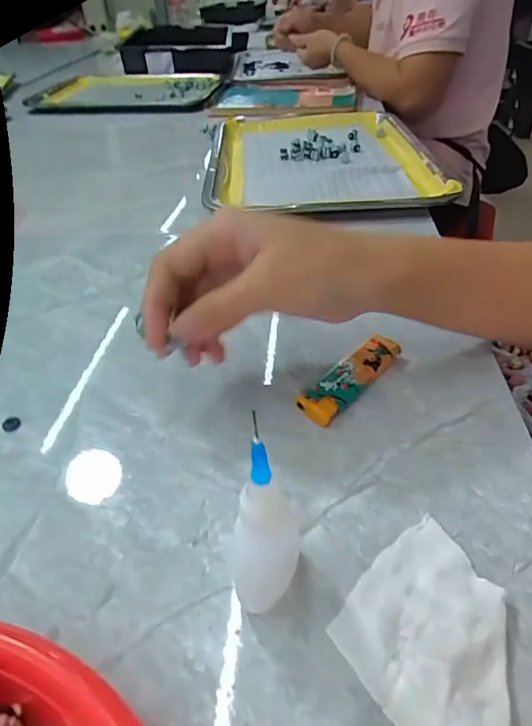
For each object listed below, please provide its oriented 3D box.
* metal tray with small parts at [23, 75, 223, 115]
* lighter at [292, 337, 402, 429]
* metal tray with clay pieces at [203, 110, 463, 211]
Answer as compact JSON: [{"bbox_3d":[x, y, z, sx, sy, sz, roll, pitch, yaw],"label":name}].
[{"bbox_3d":[-0.257,-0.503,0.836,0.325,0.028,0.234,0,41,3],"label":"metal tray with small parts"},{"bbox_3d":[0.050,0.008,0.267,0.026,0.012,0.078,32,52,33],"label":"lighter"},{"bbox_3d":[0.061,-0.257,0.554,0.243,0.017,0.337,-2,41,1],"label":"metal tray with clay pieces"}]

